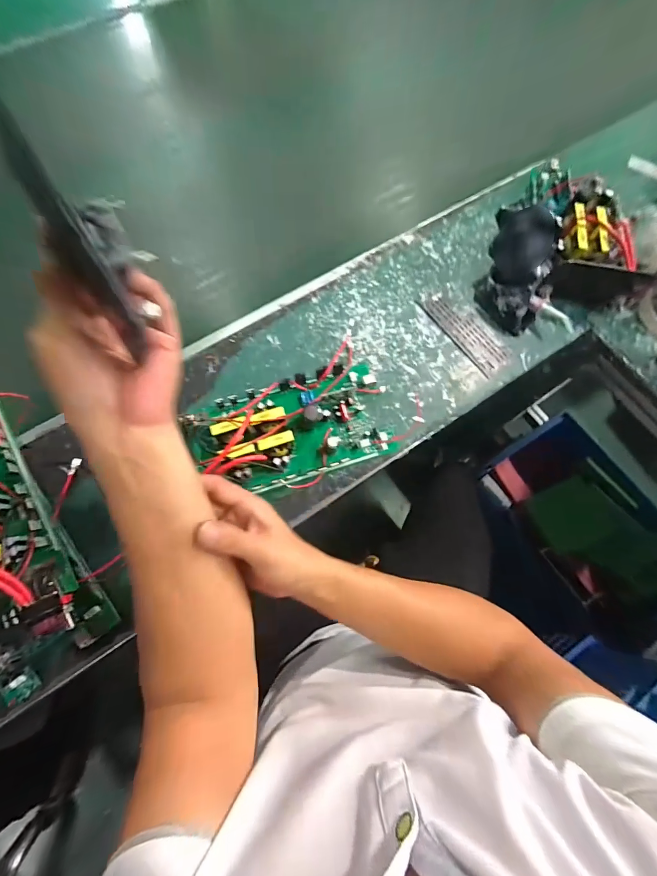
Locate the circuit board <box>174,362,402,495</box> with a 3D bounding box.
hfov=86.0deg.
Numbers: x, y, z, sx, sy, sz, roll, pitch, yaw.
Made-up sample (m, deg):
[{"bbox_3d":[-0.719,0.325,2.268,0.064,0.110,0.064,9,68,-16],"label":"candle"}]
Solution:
[{"bbox_3d":[-0.044,-0.018,0.428,0.250,0.059,0.136,-16,74,-7],"label":"circuit board"}]

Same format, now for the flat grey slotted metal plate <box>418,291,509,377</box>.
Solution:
[{"bbox_3d":[0.192,-0.154,0.510,0.046,0.005,0.148,-39,78,-13],"label":"flat grey slotted metal plate"}]

